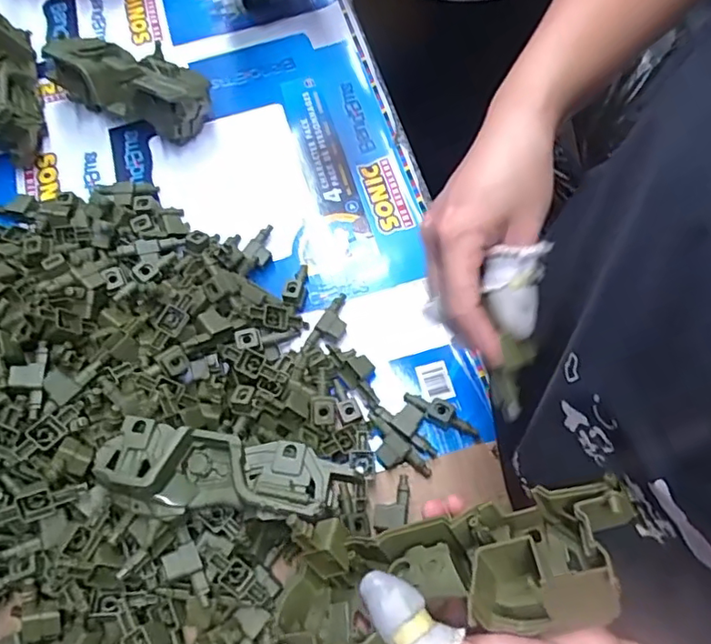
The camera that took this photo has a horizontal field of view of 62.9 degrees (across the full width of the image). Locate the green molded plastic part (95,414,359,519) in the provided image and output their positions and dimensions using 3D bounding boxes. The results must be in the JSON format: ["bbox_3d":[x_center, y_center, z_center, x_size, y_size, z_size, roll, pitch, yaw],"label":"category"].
[{"bbox_3d":[-0.095,0.107,0.407,0.170,0.033,0.060,7,68,6],"label":"green molded plastic part"}]

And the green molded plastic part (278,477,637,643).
[{"bbox_3d":[0.040,0.126,0.289,0.190,0.063,0.067,-22,65,24],"label":"green molded plastic part"}]

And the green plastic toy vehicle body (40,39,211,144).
[{"bbox_3d":[-0.249,-0.258,0.622,0.205,0.078,0.077,25,71,13],"label":"green plastic toy vehicle body"}]

